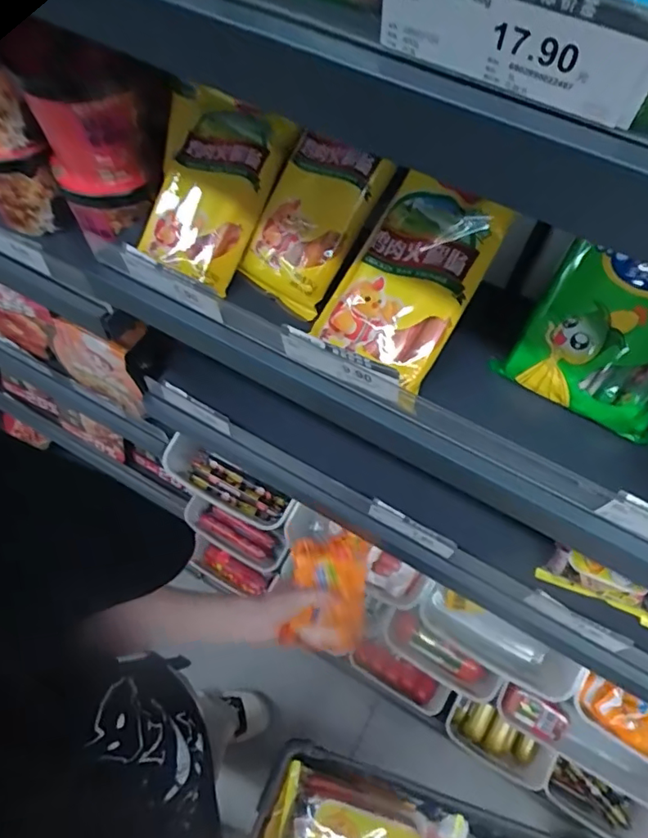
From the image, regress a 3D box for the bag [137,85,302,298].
[{"bbox_3d":[-0.100,-0.195,0.459,0.106,0.030,0.139,29,100,7],"label":"bag"}]

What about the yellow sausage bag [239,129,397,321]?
[{"bbox_3d":[-0.010,-0.164,0.459,0.082,0.134,0.032,34,24,14],"label":"yellow sausage bag"}]

